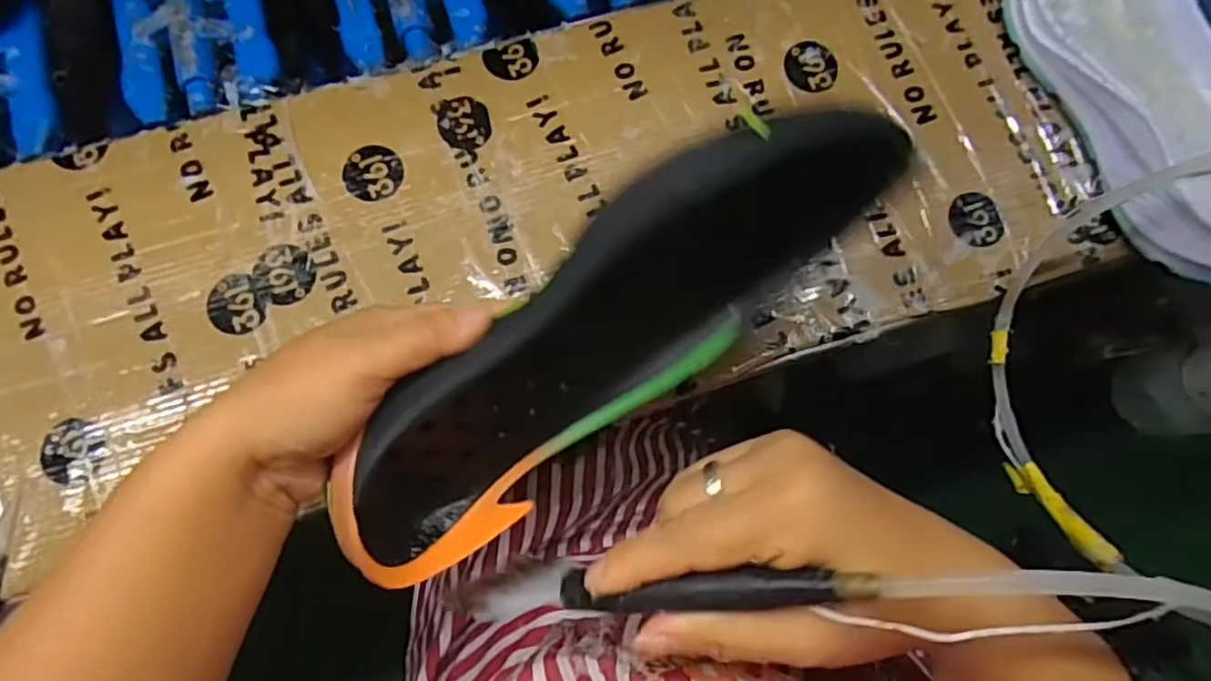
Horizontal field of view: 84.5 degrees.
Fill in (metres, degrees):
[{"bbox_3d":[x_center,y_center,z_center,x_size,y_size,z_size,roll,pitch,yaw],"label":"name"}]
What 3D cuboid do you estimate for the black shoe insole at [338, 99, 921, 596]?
[{"bbox_3d":[0.006,0.008,0.277,0.270,0.119,0.049,-39,53,7],"label":"black shoe insole"}]

